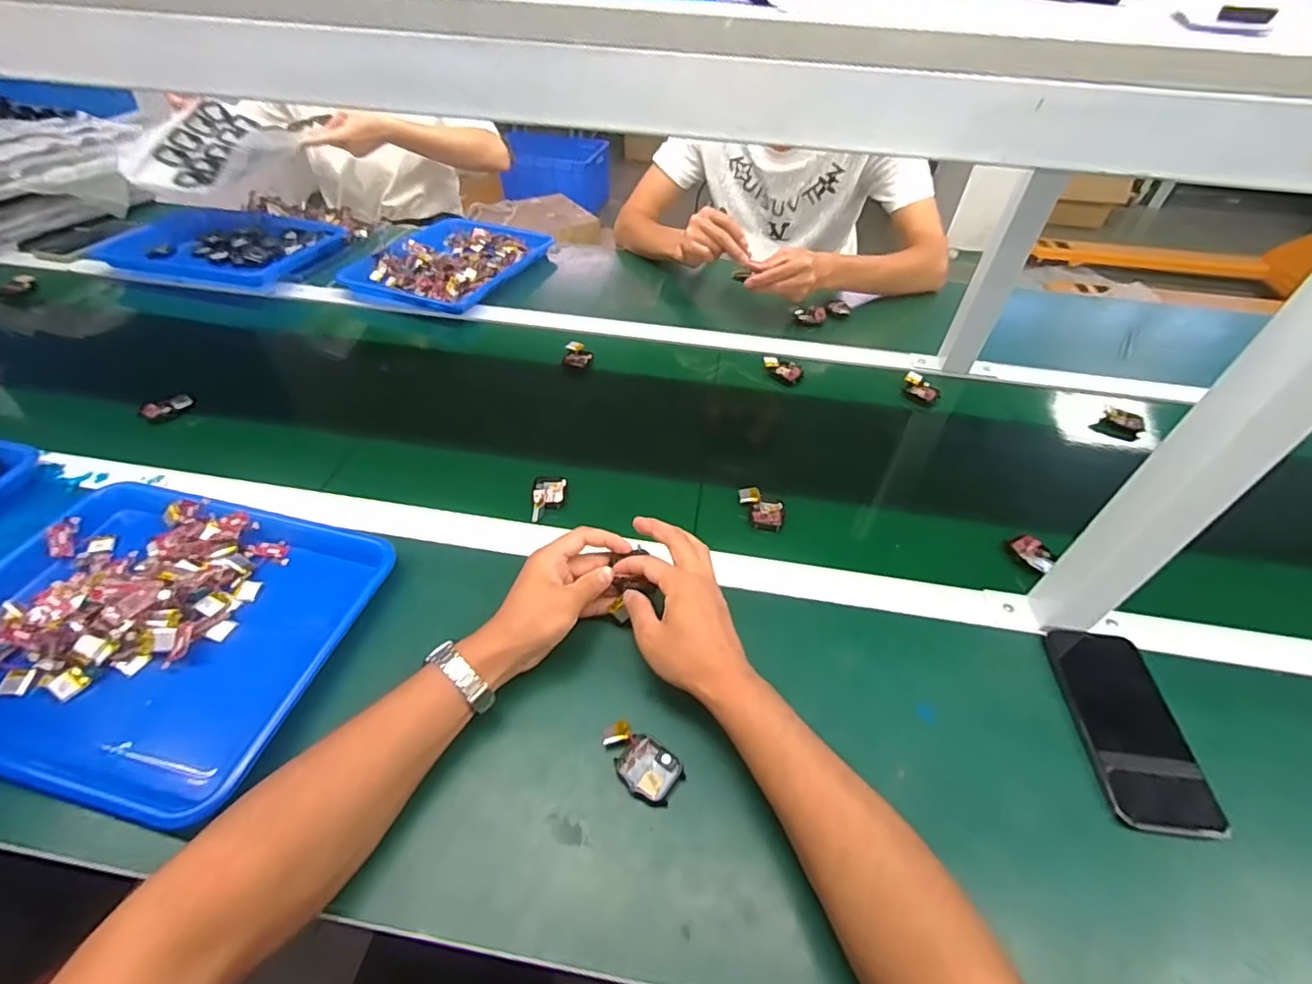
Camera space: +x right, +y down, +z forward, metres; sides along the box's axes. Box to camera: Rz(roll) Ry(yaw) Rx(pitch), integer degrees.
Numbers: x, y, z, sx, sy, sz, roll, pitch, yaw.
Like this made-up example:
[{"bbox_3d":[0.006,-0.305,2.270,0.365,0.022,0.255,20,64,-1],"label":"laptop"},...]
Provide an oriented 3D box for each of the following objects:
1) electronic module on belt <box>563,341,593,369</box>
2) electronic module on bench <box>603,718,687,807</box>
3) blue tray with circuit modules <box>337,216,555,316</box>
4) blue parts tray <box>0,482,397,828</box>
[{"bbox_3d":[-0.112,-0.197,0.808,0.039,0.017,0.046,1,46,-2],"label":"electronic module on belt"},{"bbox_3d":[-0.014,0.204,0.425,0.067,0.011,0.039,26,51,21],"label":"electronic module on bench"},{"bbox_3d":[-0.360,-0.419,1.001,0.258,0.033,0.318,15,48,11],"label":"blue tray with circuit modules"},{"bbox_3d":[-0.433,0.109,0.483,0.344,0.043,0.259,12,47,8],"label":"blue parts tray"}]

